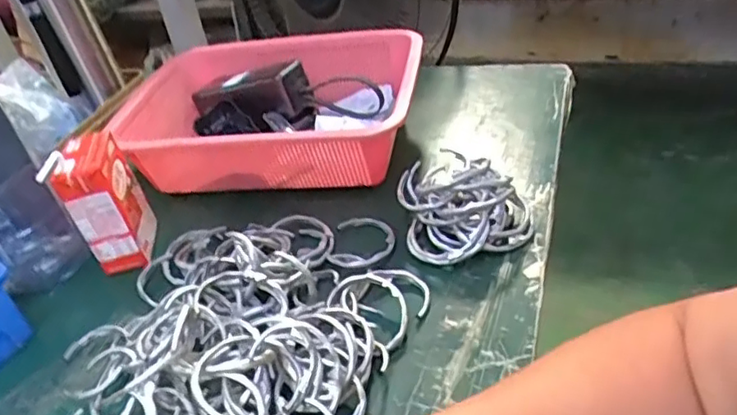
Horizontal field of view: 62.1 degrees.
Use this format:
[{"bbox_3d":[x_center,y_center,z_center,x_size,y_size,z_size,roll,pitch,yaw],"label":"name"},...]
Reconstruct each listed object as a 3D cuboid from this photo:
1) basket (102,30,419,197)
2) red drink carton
[{"bbox_3d":[-0.102,-0.111,0.637,0.306,0.091,0.224,0,37,14],"label":"basket"},{"bbox_3d":[-0.227,-0.002,0.532,0.043,0.114,0.073,-12,37,0],"label":"red drink carton"}]

